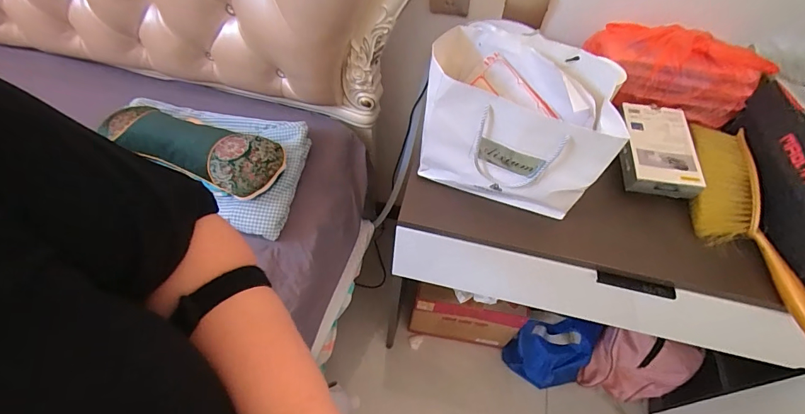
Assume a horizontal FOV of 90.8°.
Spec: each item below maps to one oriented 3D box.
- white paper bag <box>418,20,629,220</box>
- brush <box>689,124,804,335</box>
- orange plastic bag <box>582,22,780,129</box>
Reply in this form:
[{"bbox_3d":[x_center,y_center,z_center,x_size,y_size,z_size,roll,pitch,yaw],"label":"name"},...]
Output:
[{"bbox_3d":[0.165,-0.132,0.621,0.251,0.191,0.175,13,55,5],"label":"white paper bag"},{"bbox_3d":[0.543,0.022,0.637,0.120,0.058,0.397,3,54,-2],"label":"brush"},{"bbox_3d":[0.513,-0.271,0.754,0.279,0.109,0.191,7,54,1],"label":"orange plastic bag"}]

